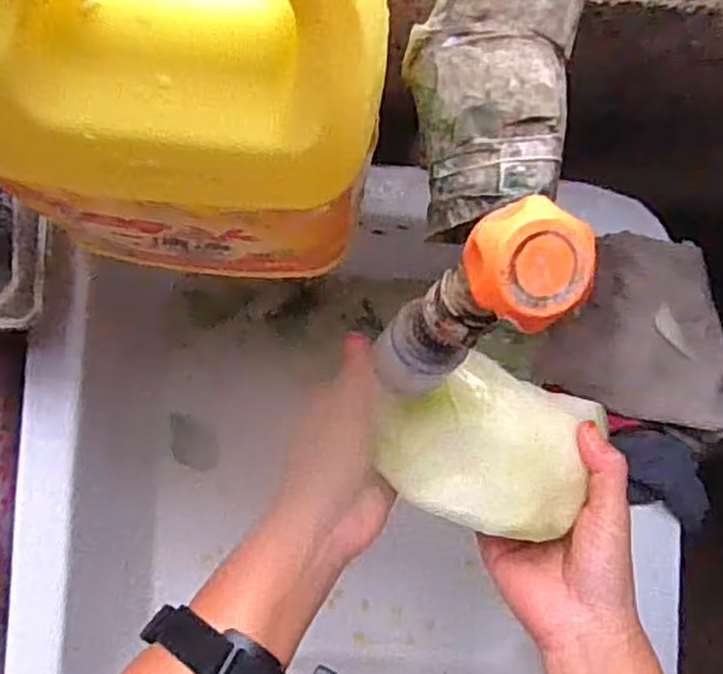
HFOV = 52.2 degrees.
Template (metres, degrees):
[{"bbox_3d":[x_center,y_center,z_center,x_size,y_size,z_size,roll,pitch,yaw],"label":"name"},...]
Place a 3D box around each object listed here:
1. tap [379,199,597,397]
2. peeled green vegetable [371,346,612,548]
[{"bbox_3d":[0.044,-0.011,0.304,0.076,0.133,0.048,-41,92,-1],"label":"tap"},{"bbox_3d":[0.073,0.063,0.434,0.122,0.057,0.088,19,90,3],"label":"peeled green vegetable"}]

